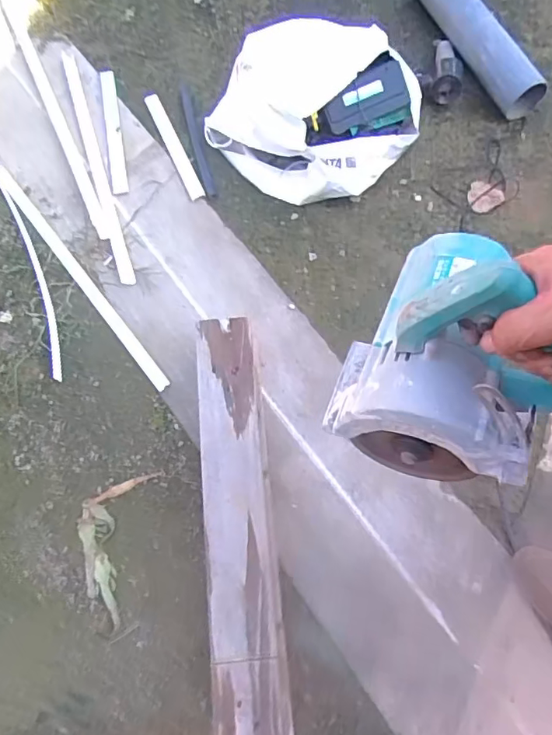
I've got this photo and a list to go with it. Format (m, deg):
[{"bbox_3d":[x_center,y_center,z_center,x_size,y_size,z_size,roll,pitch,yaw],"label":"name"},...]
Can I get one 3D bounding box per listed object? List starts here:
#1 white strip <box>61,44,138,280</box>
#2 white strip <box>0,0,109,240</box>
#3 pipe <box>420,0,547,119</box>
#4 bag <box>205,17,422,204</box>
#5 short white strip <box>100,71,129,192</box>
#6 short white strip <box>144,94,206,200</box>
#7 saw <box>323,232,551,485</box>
[{"bbox_3d":[-0.372,-0.430,1.100,0.028,0.010,0.607,-17,70,-6],"label":"white strip"},{"bbox_3d":[-0.489,-0.573,1.158,0.031,0.006,0.754,-24,71,-8],"label":"white strip"},{"bbox_3d":[0.409,-0.698,1.112,0.079,0.079,0.415,-21,71,-6],"label":"pipe"},{"bbox_3d":[0.070,-0.487,1.021,0.381,0.168,0.271,13,70,6],"label":"bag"},{"bbox_3d":[-0.343,-0.501,1.127,0.034,0.009,0.330,-10,69,-3],"label":"short white strip"},{"bbox_3d":[-0.213,-0.461,1.108,0.027,0.009,0.294,-23,70,-8],"label":"short white strip"},{"bbox_3d":[0.153,-0.026,0.415,0.169,0.177,0.192,19,70,8],"label":"saw"}]

